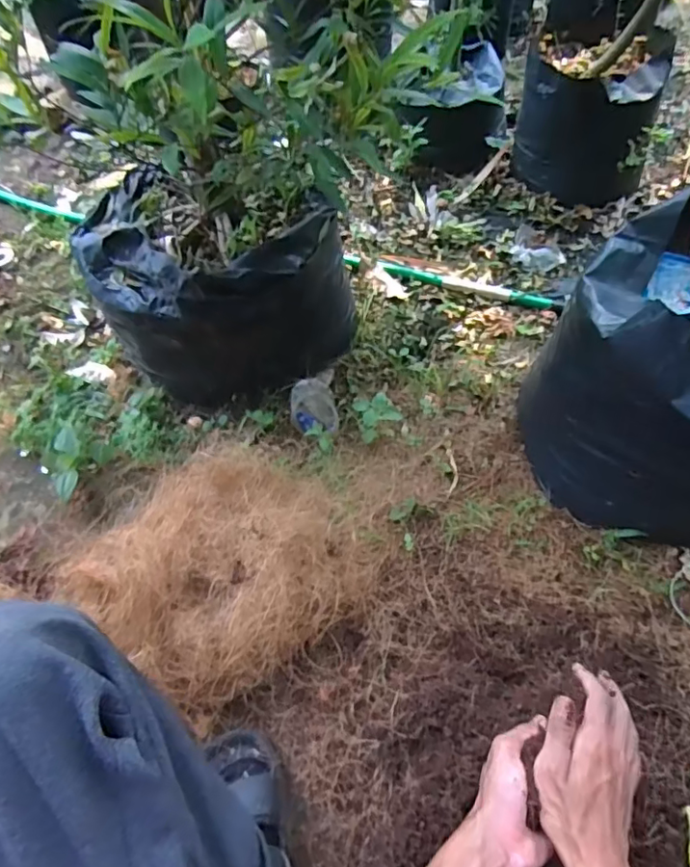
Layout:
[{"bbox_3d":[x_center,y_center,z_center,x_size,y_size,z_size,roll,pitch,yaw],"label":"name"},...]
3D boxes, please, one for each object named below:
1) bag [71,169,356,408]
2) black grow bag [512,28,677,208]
[{"bbox_3d":[-0.195,-0.238,0.842,0.329,0.237,0.343,-36,59,-19],"label":"bag"},{"bbox_3d":[0.492,-0.631,1.136,0.266,0.245,0.210,15,57,15],"label":"black grow bag"}]

